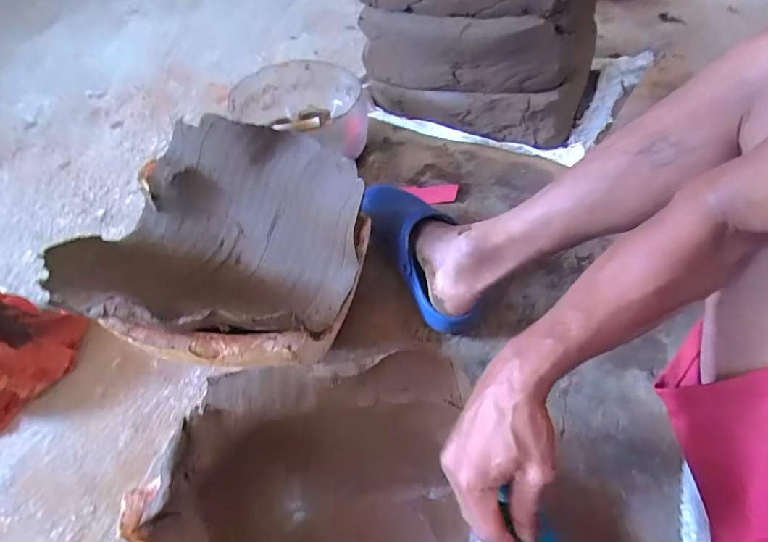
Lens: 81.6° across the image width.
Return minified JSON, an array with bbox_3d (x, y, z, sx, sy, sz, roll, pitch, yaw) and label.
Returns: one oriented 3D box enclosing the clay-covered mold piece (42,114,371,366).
[{"bbox_3d":[-0.196,-0.025,0.572,0.311,0.164,0.293,8,54,11],"label":"clay-covered mold piece"}]

